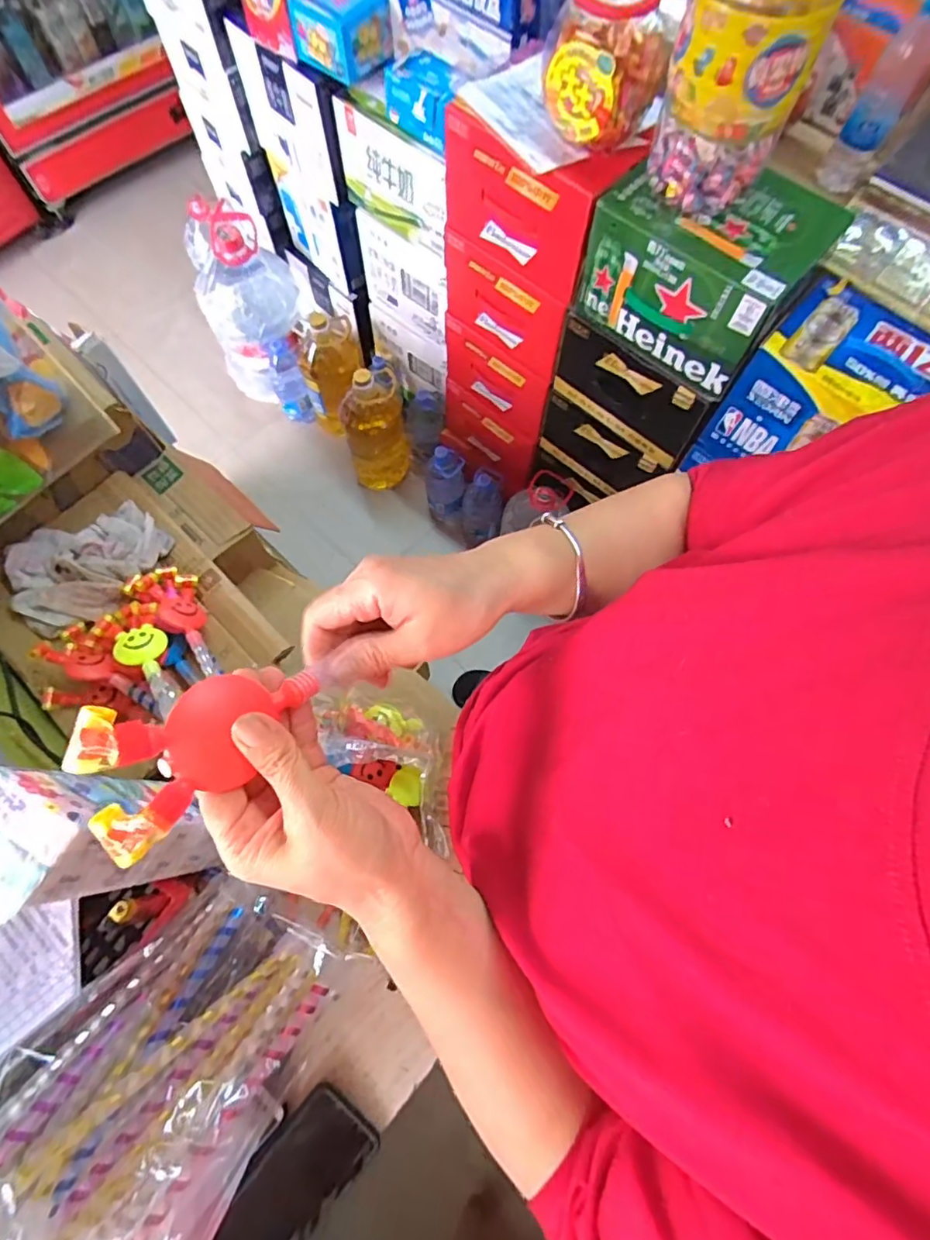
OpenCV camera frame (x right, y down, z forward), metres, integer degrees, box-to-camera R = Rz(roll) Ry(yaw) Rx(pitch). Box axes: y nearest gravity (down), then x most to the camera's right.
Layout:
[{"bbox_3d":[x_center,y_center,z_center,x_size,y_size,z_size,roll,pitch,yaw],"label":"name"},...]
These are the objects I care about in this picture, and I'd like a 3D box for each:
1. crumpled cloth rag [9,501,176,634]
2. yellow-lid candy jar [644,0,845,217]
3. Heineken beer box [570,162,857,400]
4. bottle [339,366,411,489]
[{"bbox_3d":[-0.491,-0.077,0.731,0.198,0.064,0.162,-20,71,-9],"label":"crumpled cloth rag"},{"bbox_3d":[0.301,-0.607,0.620,0.143,0.237,0.121,23,71,7],"label":"yellow-lid candy jar"},{"bbox_3d":[0.329,-0.501,0.800,0.269,0.173,0.202,40,73,12],"label":"Heineken beer box"},{"bbox_3d":[-0.230,-0.489,1.448,0.155,0.324,0.123,-10,70,-5],"label":"bottle"}]

